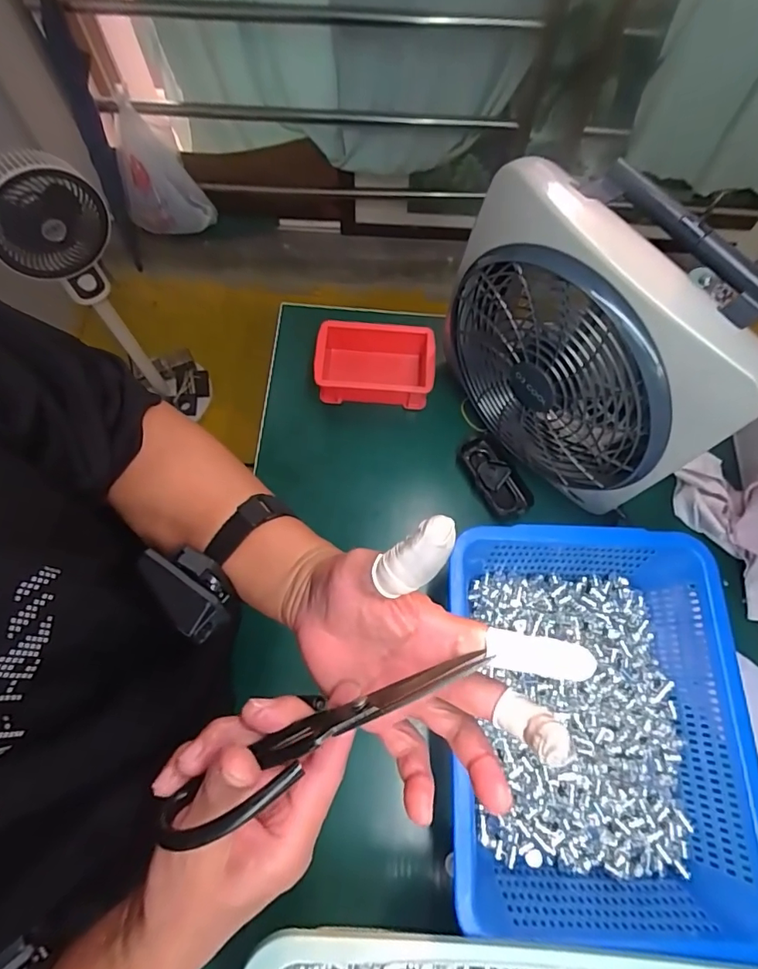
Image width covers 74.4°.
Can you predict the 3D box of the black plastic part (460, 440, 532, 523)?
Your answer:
[{"bbox_3d":[0.147,-0.007,0.630,0.051,0.020,0.109,-26,72,-11],"label":"black plastic part"}]

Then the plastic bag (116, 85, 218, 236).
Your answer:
[{"bbox_3d":[-0.607,-0.859,1.394,0.252,0.278,0.149,24,70,8],"label":"plastic bag"}]

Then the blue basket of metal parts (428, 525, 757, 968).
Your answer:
[{"bbox_3d":[0.204,0.220,0.492,0.302,0.094,0.340,8,69,2],"label":"blue basket of metal parts"}]

